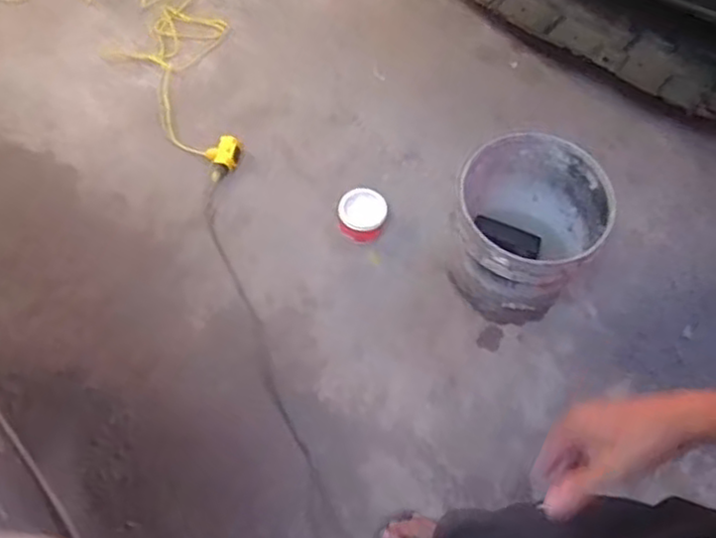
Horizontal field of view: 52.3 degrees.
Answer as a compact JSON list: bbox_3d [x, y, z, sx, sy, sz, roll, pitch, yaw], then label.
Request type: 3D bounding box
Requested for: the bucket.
[{"bbox_3d":[0.344,-0.067,1.529,0.273,0.320,0.288,1,59,-1],"label":"bucket"}]

